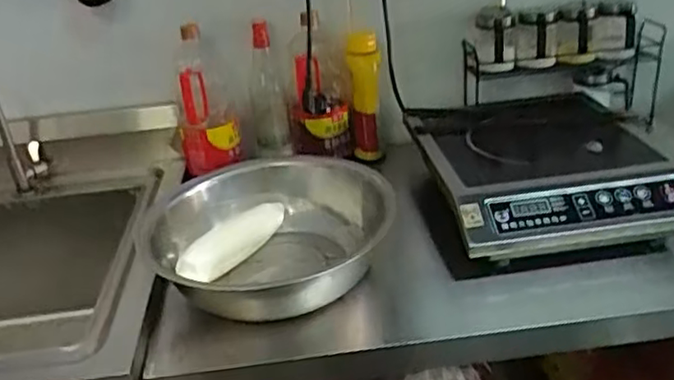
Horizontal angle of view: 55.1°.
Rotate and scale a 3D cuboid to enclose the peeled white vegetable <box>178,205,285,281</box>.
[{"bbox_3d":[-0.156,0.073,0.976,0.046,0.050,0.214,11,32,29],"label":"peeled white vegetable"}]

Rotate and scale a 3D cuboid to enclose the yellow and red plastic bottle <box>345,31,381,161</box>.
[{"bbox_3d":[0.054,-0.171,1.212,0.053,0.251,0.066,-1,28,8],"label":"yellow and red plastic bottle"}]

